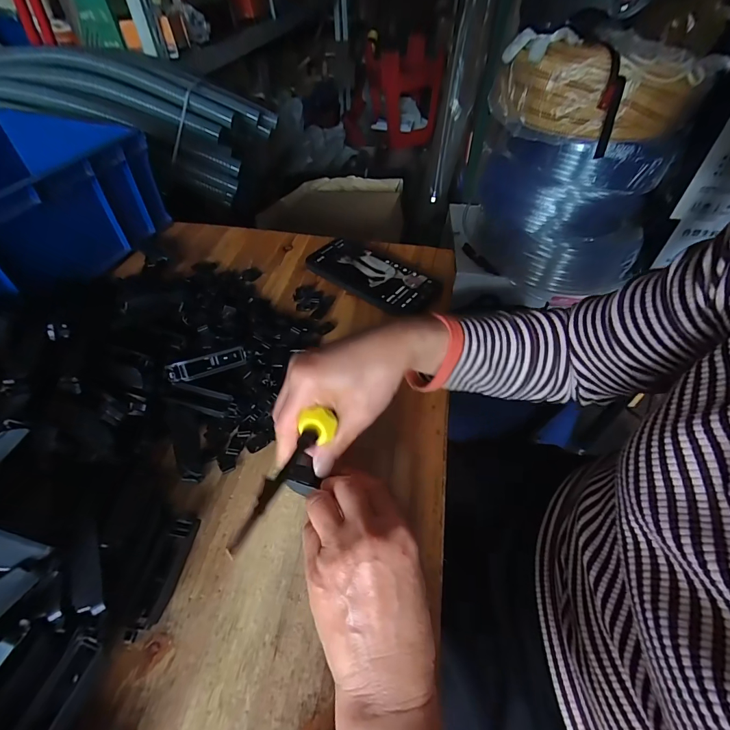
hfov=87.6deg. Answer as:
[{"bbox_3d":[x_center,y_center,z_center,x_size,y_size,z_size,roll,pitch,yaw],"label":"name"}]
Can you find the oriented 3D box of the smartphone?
[{"bbox_3d":[0.013,-0.115,0.476,0.159,0.013,0.087,30,55,23],"label":"smartphone"}]

